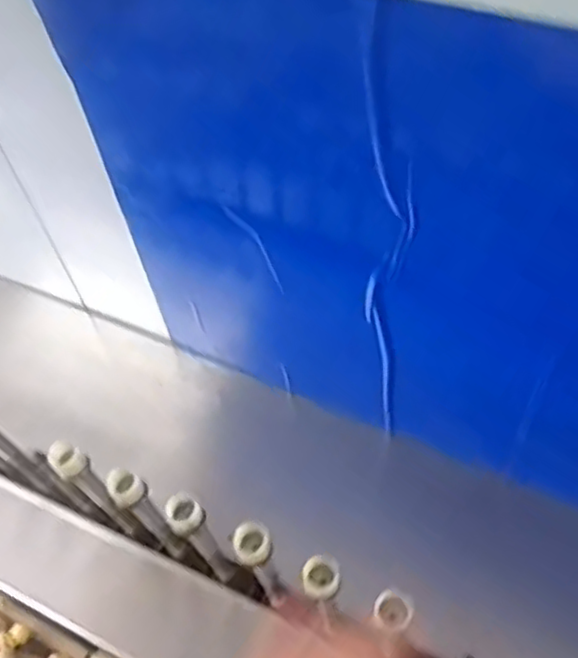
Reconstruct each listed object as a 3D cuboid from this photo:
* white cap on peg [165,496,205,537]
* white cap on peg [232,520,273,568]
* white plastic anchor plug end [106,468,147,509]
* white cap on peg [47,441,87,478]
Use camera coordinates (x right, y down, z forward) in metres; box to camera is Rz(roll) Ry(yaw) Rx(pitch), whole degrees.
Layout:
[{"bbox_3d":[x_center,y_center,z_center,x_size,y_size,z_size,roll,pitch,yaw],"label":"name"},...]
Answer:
[{"bbox_3d":[-0.074,0.131,0.484,0.025,0.014,0.024,-2,55,3],"label":"white cap on peg"},{"bbox_3d":[-0.025,0.146,0.469,0.026,0.015,0.027,-2,55,3],"label":"white cap on peg"},{"bbox_3d":[-0.120,0.113,0.497,0.027,0.019,0.023,36,65,25],"label":"white plastic anchor plug end"},{"bbox_3d":[-0.167,0.098,0.516,0.026,0.018,0.020,24,60,19],"label":"white cap on peg"}]

